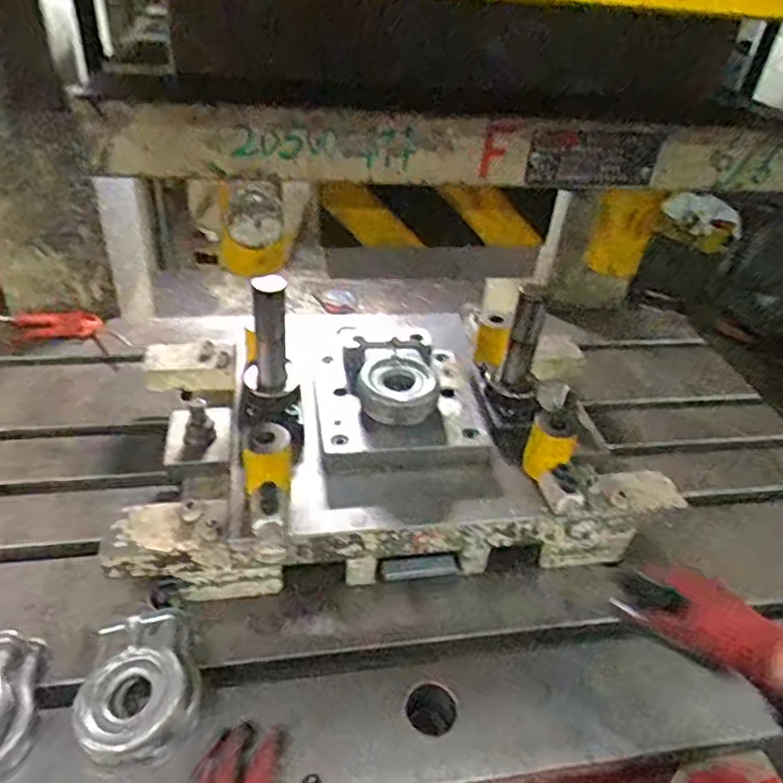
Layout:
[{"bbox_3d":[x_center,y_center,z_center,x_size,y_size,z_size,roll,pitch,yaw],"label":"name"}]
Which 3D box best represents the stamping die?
[{"bbox_3d":[0.011,0.036,0.788,0.644,0.221,0.373,-2,36,-11],"label":"stamping die"}]

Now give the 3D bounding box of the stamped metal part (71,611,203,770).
[{"bbox_3d":[-0.240,0.282,0.597,0.106,0.062,0.115,4,36,-3],"label":"stamped metal part"}]

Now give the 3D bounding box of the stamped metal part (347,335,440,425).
[{"bbox_3d":[0.005,-0.016,0.801,0.110,0.041,0.131,-1,36,-10],"label":"stamped metal part"}]

